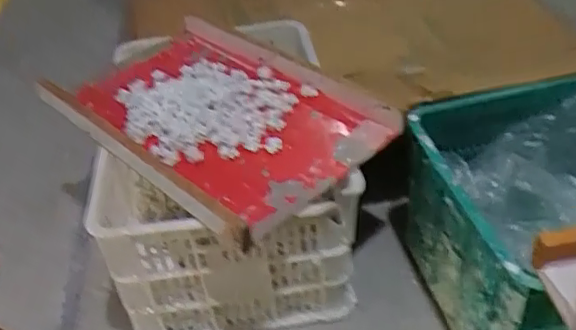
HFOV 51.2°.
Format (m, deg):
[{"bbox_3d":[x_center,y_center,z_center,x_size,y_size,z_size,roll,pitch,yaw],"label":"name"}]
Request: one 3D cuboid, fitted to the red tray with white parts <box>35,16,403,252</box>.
[{"bbox_3d":[-0.135,-0.102,1.086,0.581,0.057,0.389,29,52,34],"label":"red tray with white parts"}]

